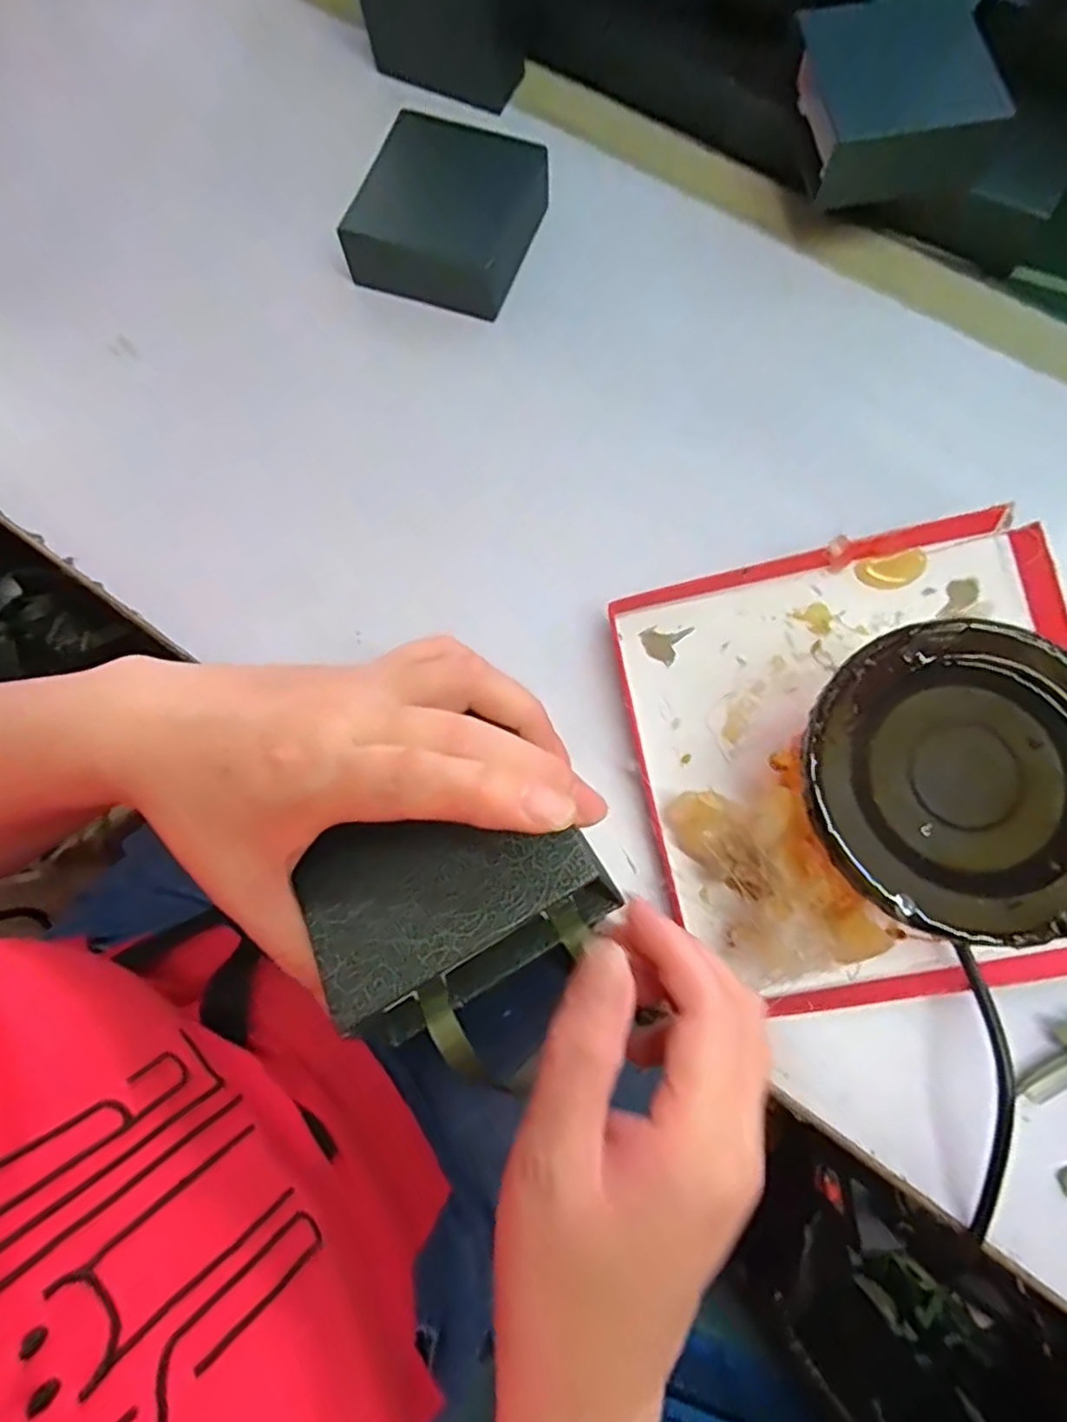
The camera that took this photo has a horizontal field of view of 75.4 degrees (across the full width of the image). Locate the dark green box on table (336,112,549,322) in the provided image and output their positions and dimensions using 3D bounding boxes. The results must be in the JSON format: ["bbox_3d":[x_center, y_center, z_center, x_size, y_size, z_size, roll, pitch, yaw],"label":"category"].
[{"bbox_3d":[-0.049,-0.286,0.400,0.090,0.034,0.095,19,78,7],"label":"dark green box on table"}]

